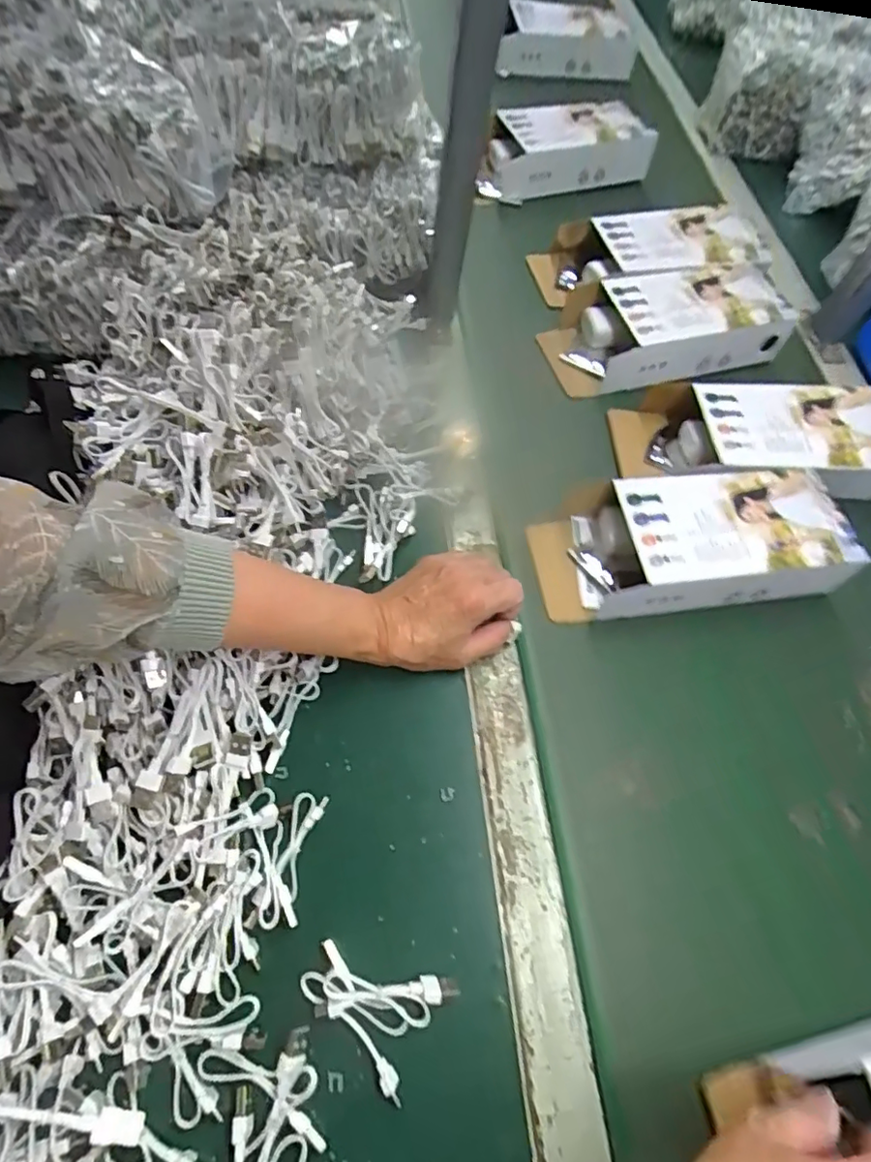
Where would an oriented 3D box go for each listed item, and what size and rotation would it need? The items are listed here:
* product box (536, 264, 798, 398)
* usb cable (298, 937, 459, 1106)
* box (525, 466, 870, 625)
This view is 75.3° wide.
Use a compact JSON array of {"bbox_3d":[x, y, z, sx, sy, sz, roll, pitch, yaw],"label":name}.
[{"bbox_3d":[0.244,-0.274,0.604,0.259,0.062,0.124,-12,60,-11],"label":"product box"},{"bbox_3d":[-0.036,0.239,0.324,0.077,0.020,0.062,30,61,14],"label":"usb cable"},{"bbox_3d":[0.212,-0.040,0.480,0.252,0.057,0.117,-5,59,-7],"label":"box"}]

